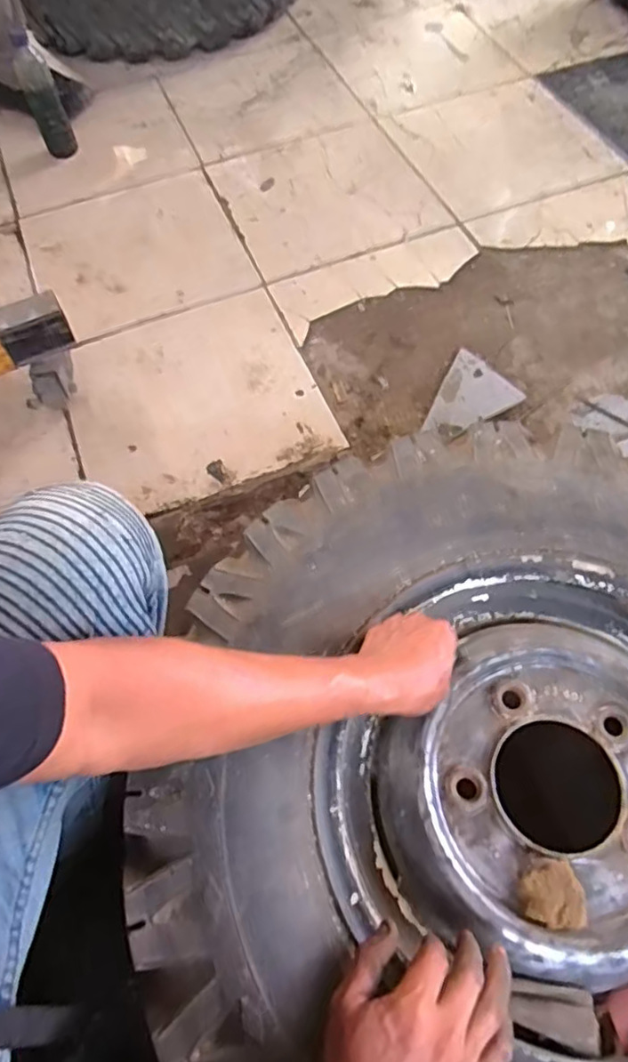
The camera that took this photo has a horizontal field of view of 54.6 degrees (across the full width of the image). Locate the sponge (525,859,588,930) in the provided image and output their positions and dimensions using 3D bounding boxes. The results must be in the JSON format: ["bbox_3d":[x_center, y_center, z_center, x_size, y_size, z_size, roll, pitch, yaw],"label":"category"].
[{"bbox_3d":[0.203,0.307,0.515,0.049,0.021,0.048,3,63,4],"label":"sponge"}]

